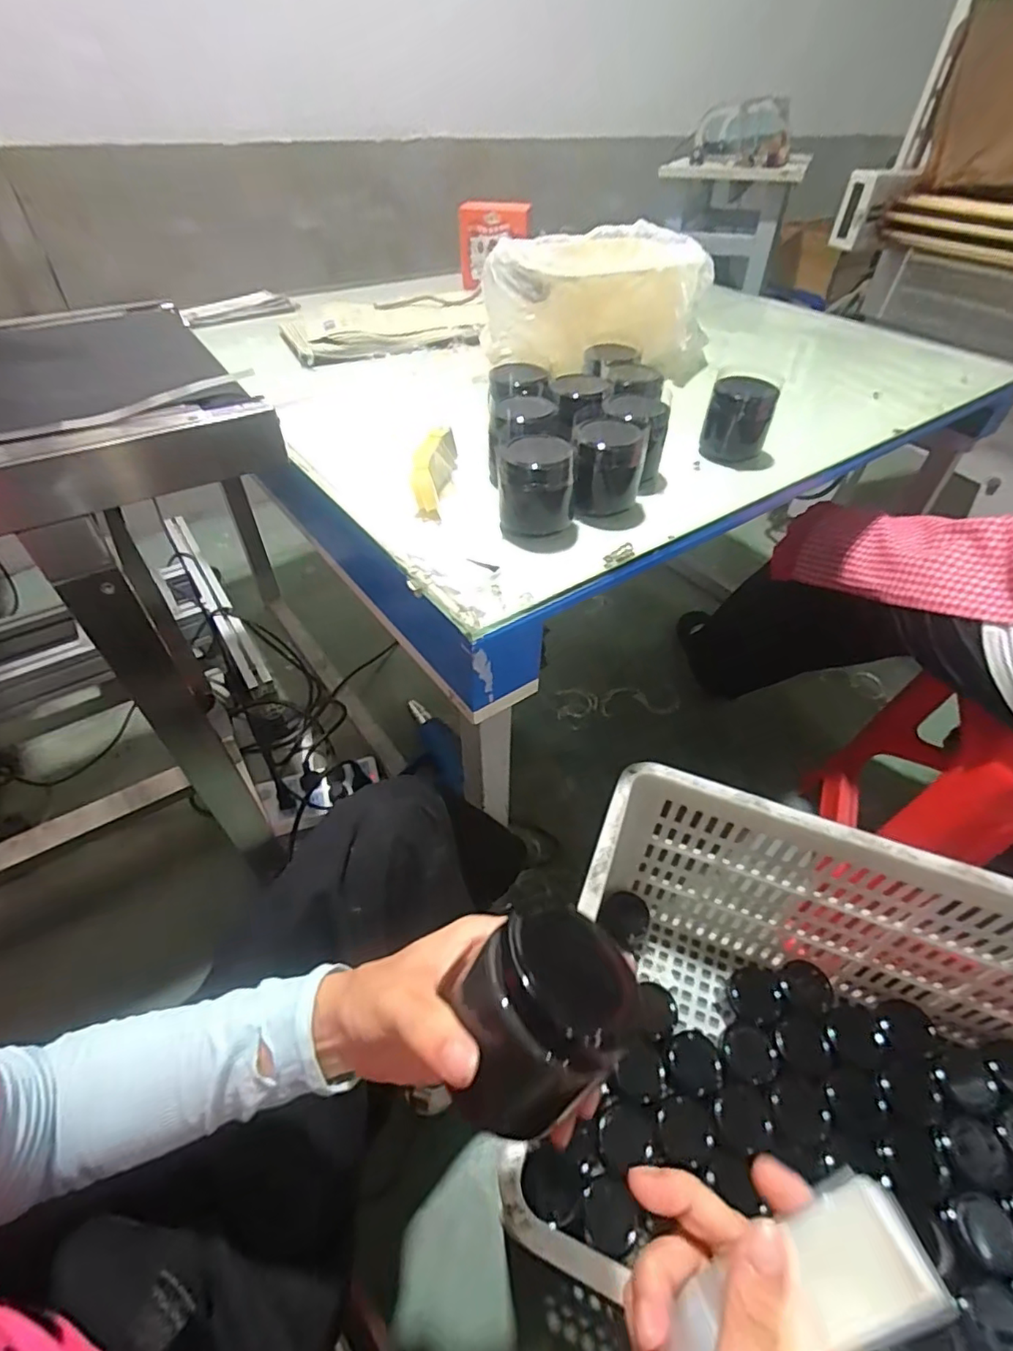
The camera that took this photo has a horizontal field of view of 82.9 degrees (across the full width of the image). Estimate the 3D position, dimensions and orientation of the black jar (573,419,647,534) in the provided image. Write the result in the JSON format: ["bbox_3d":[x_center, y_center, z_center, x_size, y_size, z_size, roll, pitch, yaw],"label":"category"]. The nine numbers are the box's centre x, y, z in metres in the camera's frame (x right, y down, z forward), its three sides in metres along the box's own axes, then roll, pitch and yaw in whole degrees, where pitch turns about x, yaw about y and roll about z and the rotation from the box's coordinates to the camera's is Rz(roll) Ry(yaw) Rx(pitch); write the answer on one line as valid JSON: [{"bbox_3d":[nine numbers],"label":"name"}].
[{"bbox_3d":[0.098,-0.188,0.539,0.069,0.079,0.077,7,46,6],"label":"black jar"}]

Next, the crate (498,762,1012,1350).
[{"bbox_3d":[0.344,0.443,0.577,0.598,0.356,0.420,17,48,15],"label":"crate"}]

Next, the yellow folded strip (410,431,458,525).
[{"bbox_3d":[-0.071,-0.197,0.556,0.029,0.043,0.108,3,45,2],"label":"yellow folded strip"}]

